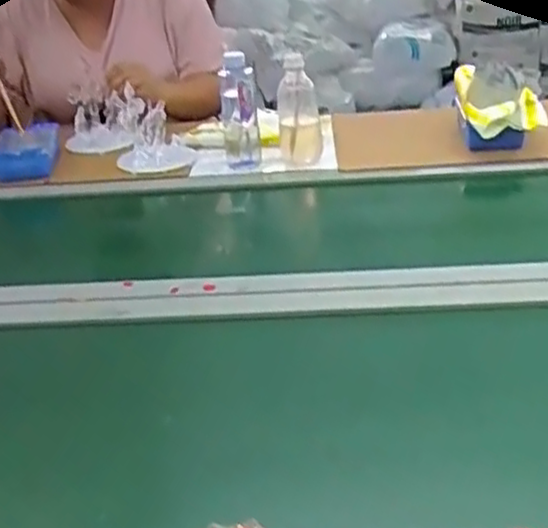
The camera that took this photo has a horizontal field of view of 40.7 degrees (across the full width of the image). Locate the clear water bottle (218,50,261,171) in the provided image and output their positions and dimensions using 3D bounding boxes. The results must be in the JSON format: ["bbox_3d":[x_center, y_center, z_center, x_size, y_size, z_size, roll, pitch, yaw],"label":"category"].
[{"bbox_3d":[-0.052,-0.230,1.139,0.055,0.178,0.056,-5,27,1],"label":"clear water bottle"}]

